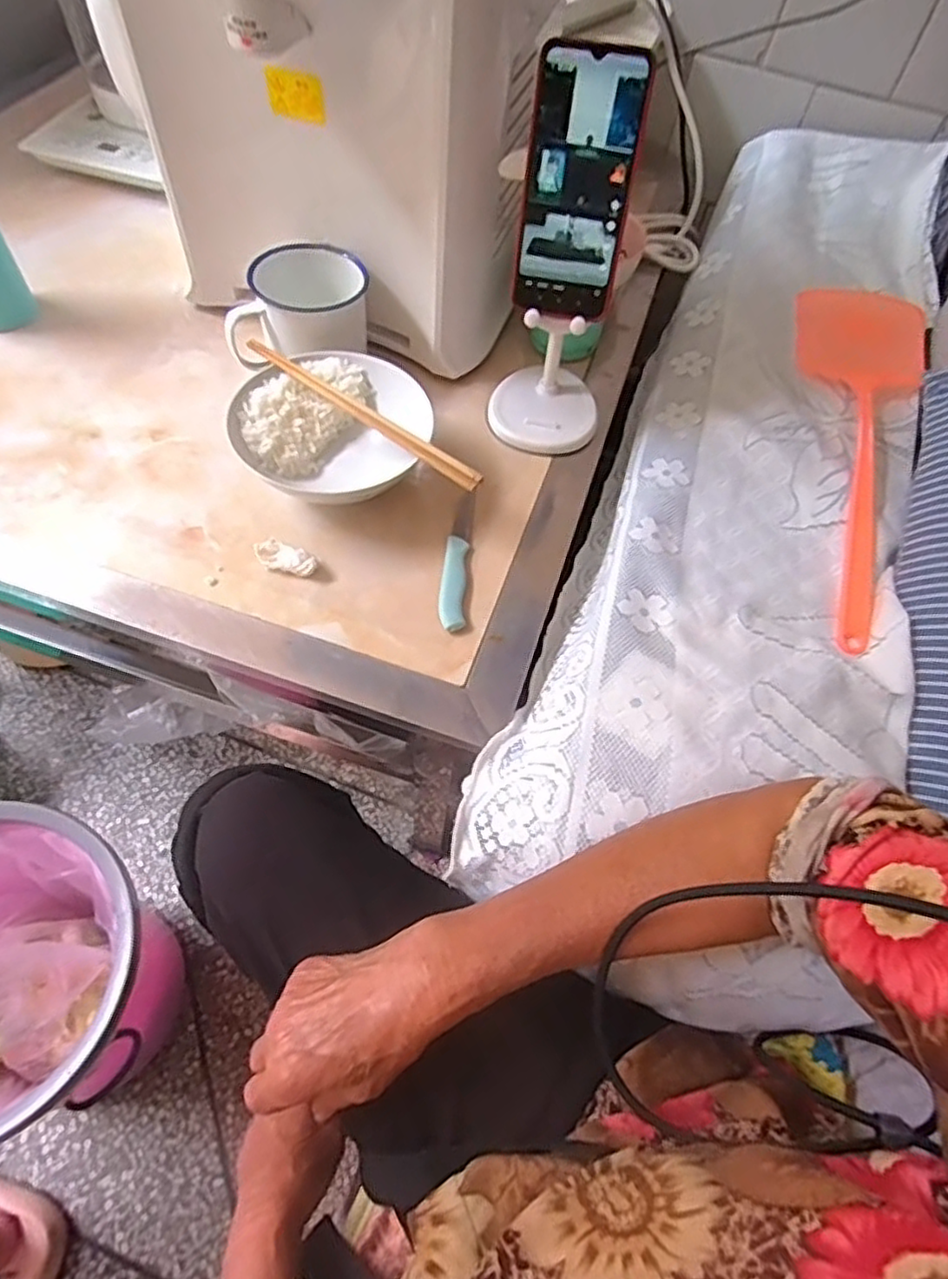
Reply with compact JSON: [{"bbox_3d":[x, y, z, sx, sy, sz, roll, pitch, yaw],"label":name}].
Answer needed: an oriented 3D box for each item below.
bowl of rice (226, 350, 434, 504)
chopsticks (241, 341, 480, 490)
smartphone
[{"bbox_3d":[-0.110,-0.162,0.547,0.150,0.059,0.136,16,60,6],"label":"bowl of rice"},{"bbox_3d":[-0.089,-0.179,0.524,0.233,0.010,0.014,36,62,16],"label":"chopsticks"},{"bbox_3d":[0.073,-0.317,0.480,0.074,0.162,0.013,9,39,2],"label":"smartphone"}]

